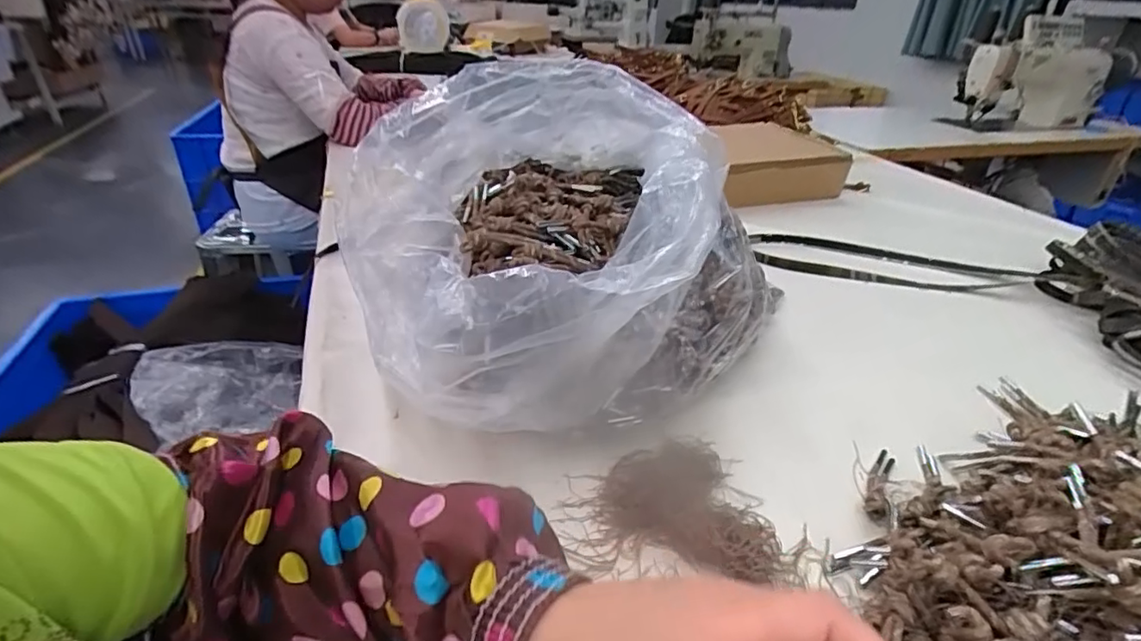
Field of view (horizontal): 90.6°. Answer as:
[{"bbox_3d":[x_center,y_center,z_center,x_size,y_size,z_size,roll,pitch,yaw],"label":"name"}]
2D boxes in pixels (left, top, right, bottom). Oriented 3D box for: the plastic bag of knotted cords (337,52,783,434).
[{"bbox_3d":[-0.016,-0.071,0.488,0.307,0.224,0.300,-23,39,-35],"label":"plastic bag of knotted cords"}]

